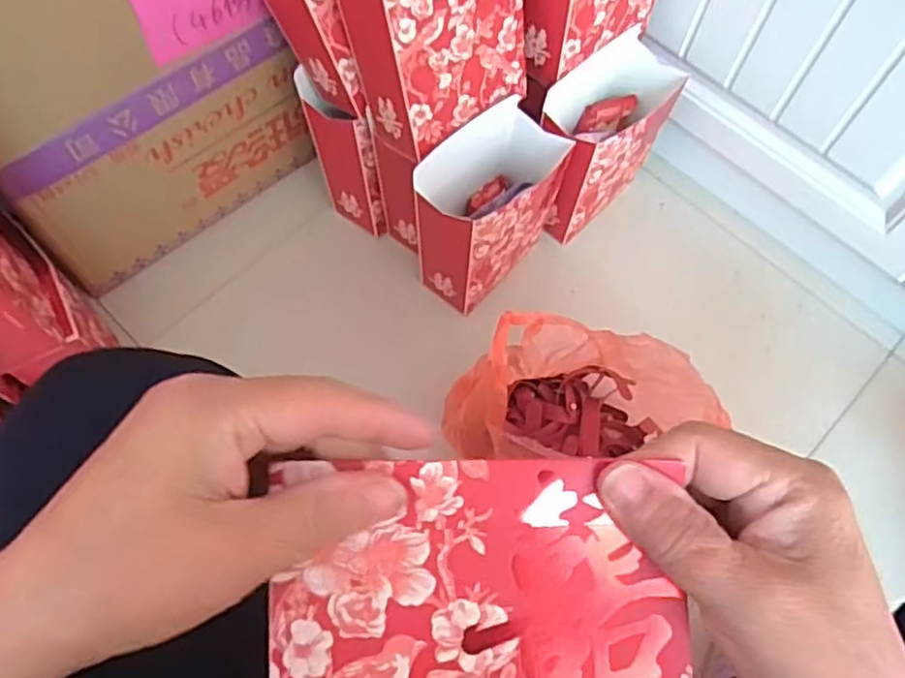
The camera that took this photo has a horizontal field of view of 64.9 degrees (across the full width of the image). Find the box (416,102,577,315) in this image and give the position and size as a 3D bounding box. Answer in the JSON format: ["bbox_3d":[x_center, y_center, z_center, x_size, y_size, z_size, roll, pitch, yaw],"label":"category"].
[{"bbox_3d":[0.040,-0.135,0.742,0.082,0.190,0.151,42,72,15],"label":"box"}]

